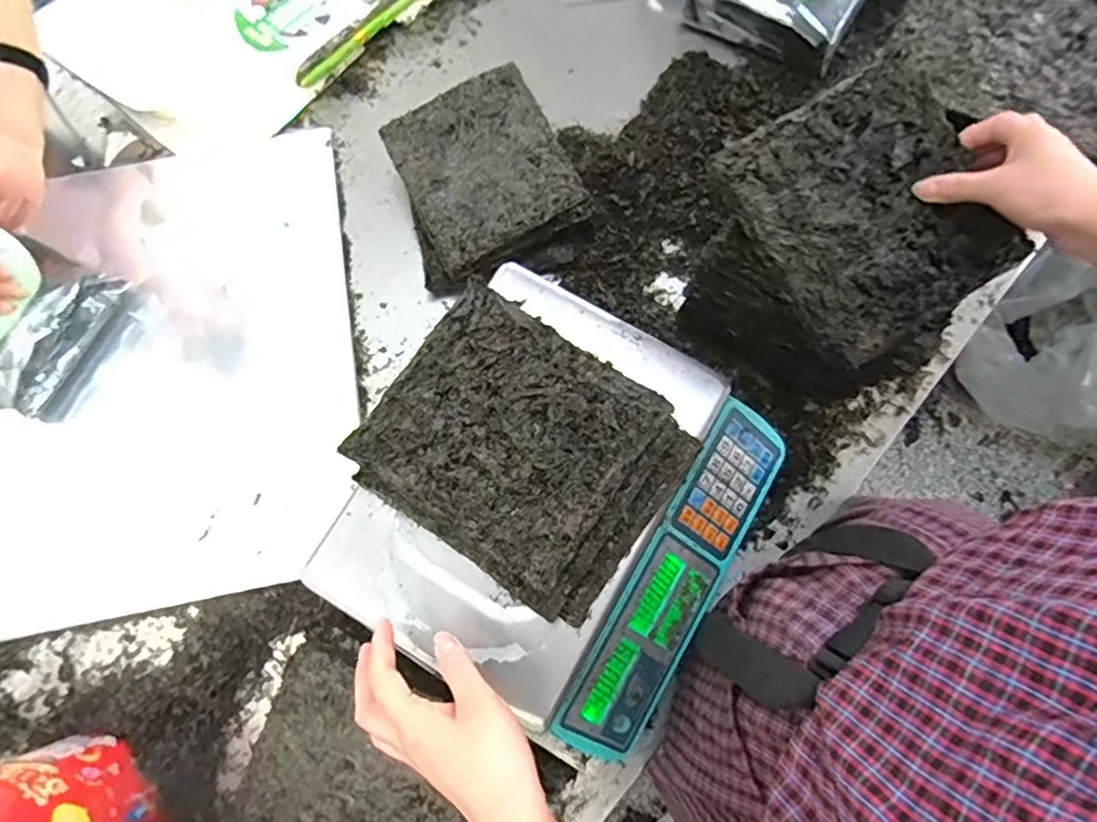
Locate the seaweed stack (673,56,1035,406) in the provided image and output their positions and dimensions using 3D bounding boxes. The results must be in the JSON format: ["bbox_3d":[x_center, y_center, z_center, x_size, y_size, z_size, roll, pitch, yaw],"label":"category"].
[{"bbox_3d":[0.259,-0.126,0.569,0.174,0.257,0.207,-34,78,-7],"label":"seaweed stack"}]

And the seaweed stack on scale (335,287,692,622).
[{"bbox_3d":[-0.020,0.031,0.479,0.225,0.035,0.187,34,79,9],"label":"seaweed stack on scale"}]

